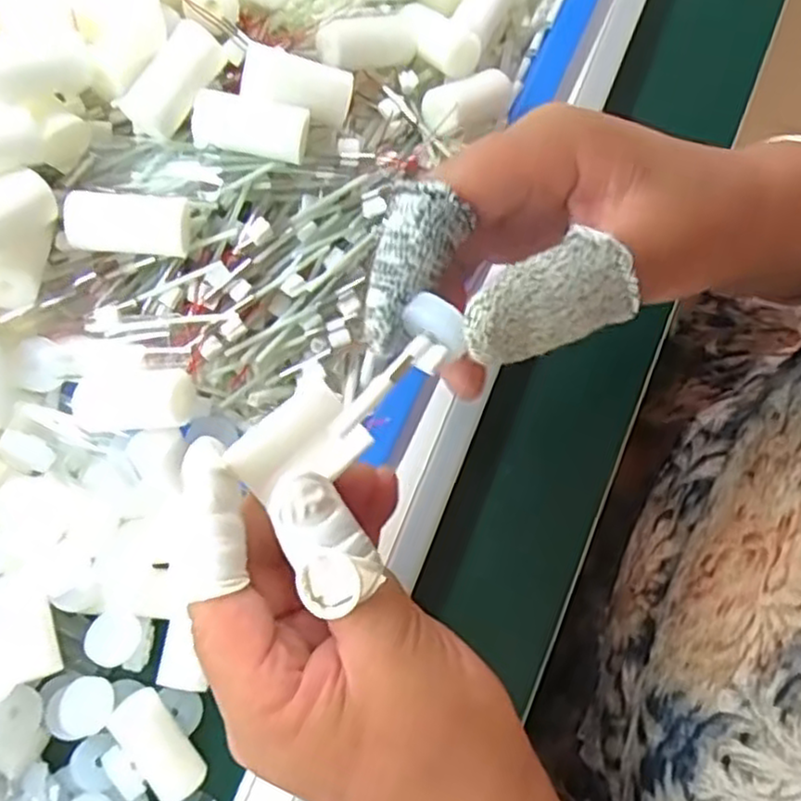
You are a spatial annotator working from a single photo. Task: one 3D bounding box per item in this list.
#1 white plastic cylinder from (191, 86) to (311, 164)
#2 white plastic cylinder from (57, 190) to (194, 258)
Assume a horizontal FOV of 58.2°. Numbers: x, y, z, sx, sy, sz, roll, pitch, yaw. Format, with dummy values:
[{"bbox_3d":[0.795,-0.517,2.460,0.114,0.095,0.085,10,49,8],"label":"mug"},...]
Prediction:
[{"bbox_3d":[-0.056,-0.102,0.277,0.042,0.025,0.020,6,76,0],"label":"white plastic cylinder"},{"bbox_3d":[-0.100,-0.064,0.267,0.041,0.022,0.021,2,76,-1],"label":"white plastic cylinder"}]

